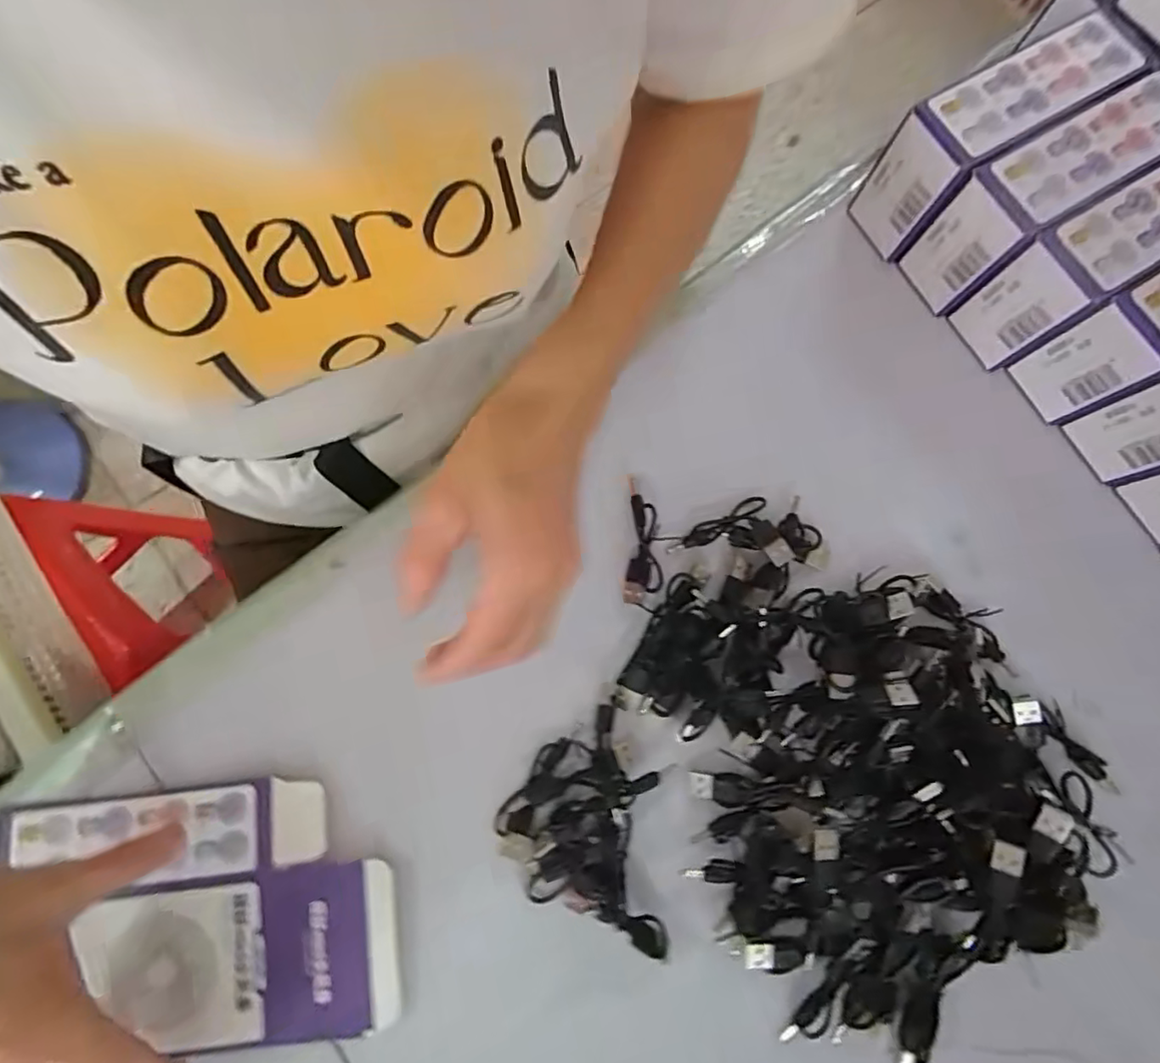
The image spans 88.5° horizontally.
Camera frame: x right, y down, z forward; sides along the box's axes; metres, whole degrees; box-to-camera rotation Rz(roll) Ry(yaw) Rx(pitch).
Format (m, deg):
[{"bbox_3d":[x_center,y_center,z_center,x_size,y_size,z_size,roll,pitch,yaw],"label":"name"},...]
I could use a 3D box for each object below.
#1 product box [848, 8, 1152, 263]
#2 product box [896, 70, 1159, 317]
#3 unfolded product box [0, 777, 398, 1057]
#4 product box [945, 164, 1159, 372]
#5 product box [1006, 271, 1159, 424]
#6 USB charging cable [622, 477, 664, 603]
[{"bbox_3d":[0.239,-0.228,0.353,0.142,0.077,0.047,-30,82,-7],"label":"product box"},{"bbox_3d":[0.270,-0.193,0.348,0.136,0.077,0.047,-29,82,-7],"label":"product box"},{"bbox_3d":[-0.201,0.191,0.295,0.212,0.007,0.119,-5,77,-2],"label":"unfolded product box"},{"bbox_3d":[0.298,-0.158,0.341,0.137,0.077,0.047,-32,82,-7],"label":"product box"},{"bbox_3d":[0.332,-0.122,0.339,0.136,0.082,0.046,-30,82,-7],"label":"product box"},{"bbox_3d":[0.035,0.005,0.340,0.021,0.008,0.070,0,77,-1],"label":"USB charging cable"}]

